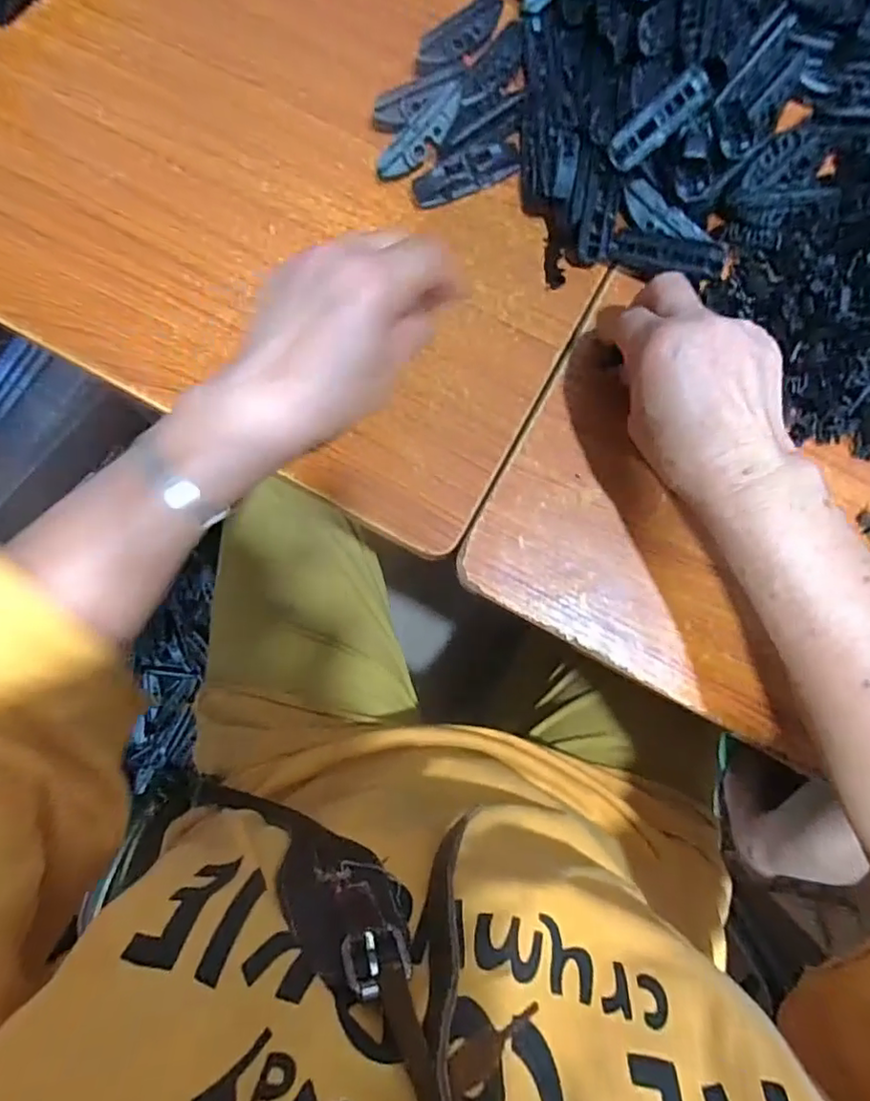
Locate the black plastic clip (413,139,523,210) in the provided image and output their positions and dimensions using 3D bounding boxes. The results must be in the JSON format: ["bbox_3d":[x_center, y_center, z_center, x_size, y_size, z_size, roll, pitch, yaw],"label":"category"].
[{"bbox_3d":[0.023,-0.248,0.387,0.075,0.018,0.022,-25,84,-2],"label":"black plastic clip"}]

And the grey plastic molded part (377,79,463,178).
[{"bbox_3d":[-0.007,-0.271,0.381,0.072,0.012,0.019,-42,85,11],"label":"grey plastic molded part"}]

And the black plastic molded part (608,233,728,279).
[{"bbox_3d":[0.145,-0.185,0.371,0.069,0.009,0.022,23,84,26],"label":"black plastic molded part"}]

